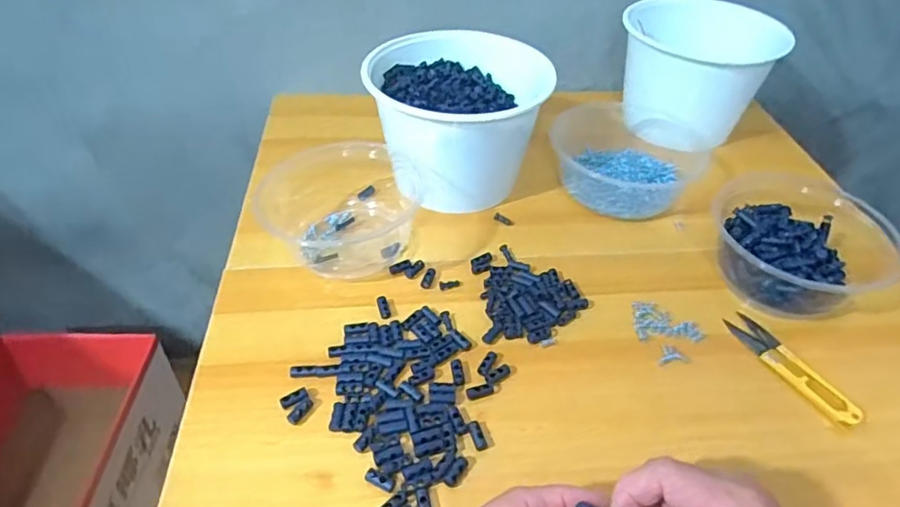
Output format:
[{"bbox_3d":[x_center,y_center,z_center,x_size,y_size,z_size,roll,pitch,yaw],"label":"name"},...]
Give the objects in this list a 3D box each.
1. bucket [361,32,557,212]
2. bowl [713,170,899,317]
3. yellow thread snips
[{"bbox_3d":[0.005,-0.121,0.532,0.144,0.111,0.135,1,44,-1],"label":"bucket"},{"bbox_3d":[0.284,-0.008,0.461,0.127,0.061,0.128,1,44,-1],"label":"bowl"},{"bbox_3d":[0.242,0.079,0.406,0.023,0.008,0.103,-19,48,-20],"label":"yellow thread snips"}]

